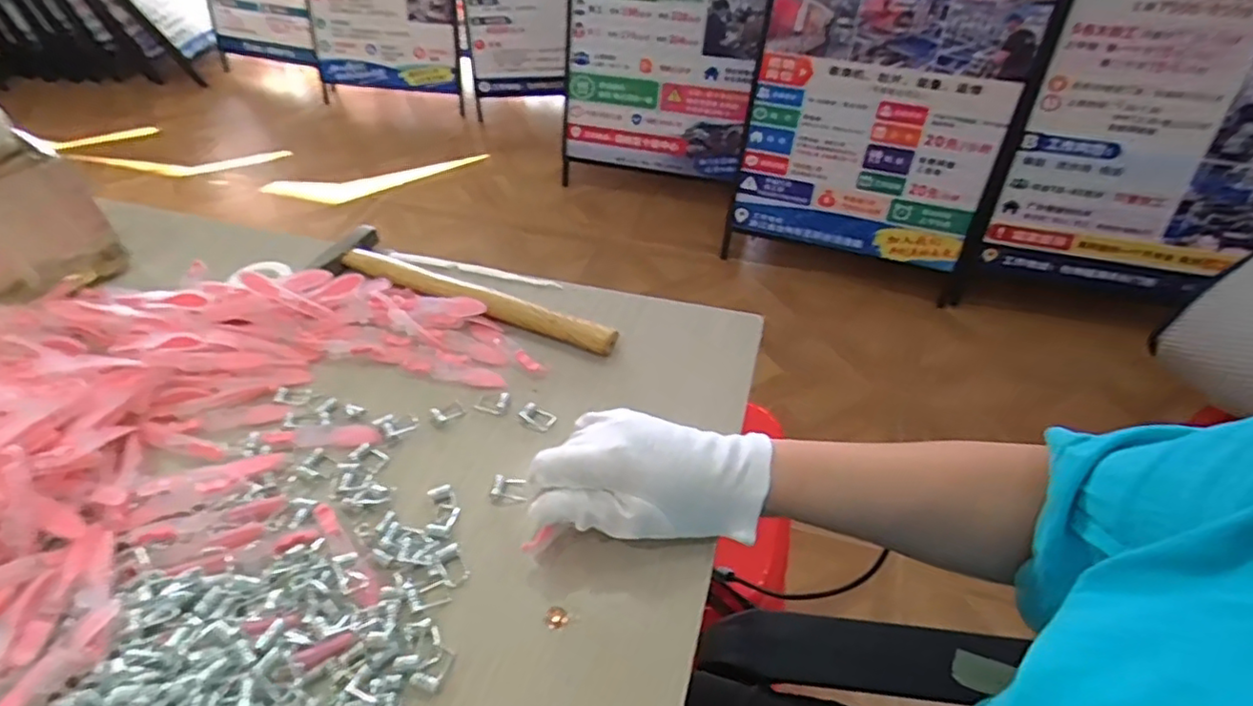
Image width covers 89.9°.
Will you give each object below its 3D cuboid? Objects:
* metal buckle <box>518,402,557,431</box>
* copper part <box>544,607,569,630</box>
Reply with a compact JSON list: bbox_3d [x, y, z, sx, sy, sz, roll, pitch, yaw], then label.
[{"bbox_3d":[-0.062,0.044,0.430,0.024,0.007,0.017,18,48,18],"label":"metal buckle"},{"bbox_3d":[-0.038,0.141,0.335,0.013,0.004,0.012,0,45,0],"label":"copper part"}]

